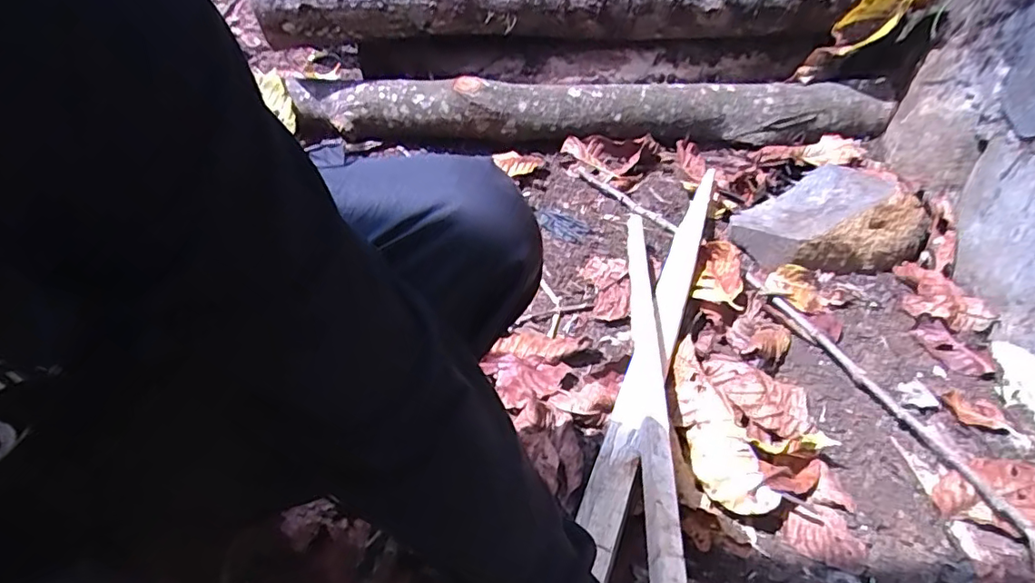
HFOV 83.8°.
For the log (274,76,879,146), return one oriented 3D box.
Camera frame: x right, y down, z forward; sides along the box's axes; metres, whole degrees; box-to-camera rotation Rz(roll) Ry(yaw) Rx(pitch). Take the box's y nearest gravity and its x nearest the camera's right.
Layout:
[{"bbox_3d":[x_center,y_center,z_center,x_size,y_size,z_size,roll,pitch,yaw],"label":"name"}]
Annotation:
[{"bbox_3d":[0.137,-0.377,1.202,1.180,0.090,0.128,4,45,3],"label":"log"}]

